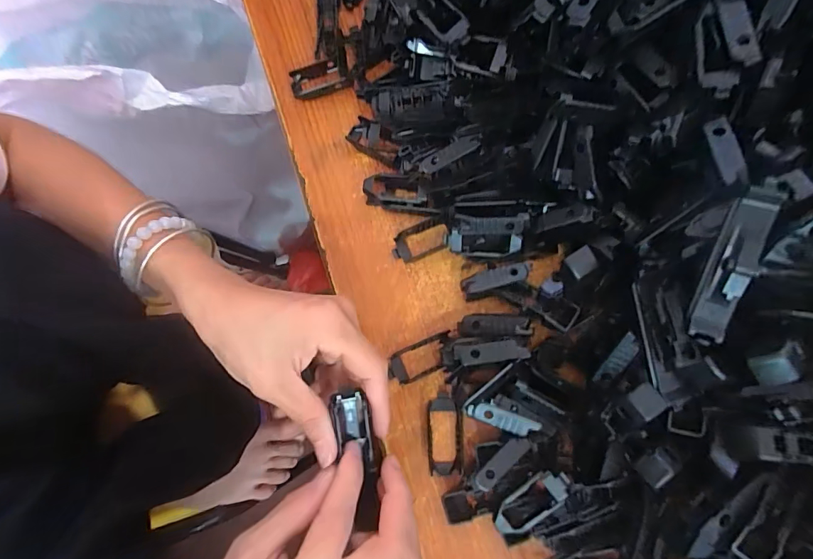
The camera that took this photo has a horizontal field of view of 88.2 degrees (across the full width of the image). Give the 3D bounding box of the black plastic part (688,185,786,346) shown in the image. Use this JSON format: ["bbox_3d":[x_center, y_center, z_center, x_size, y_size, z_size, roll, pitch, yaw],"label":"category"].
[{"bbox_3d":[0.160,-0.005,0.204,0.017,0.015,0.079,15,103,3],"label":"black plastic part"}]

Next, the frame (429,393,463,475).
[{"bbox_3d":[0.025,0.101,0.274,0.022,0.009,0.050,-2,78,0],"label":"frame"}]

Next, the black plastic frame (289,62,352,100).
[{"bbox_3d":[-0.068,-0.155,0.327,0.044,0.012,0.022,-17,79,-3],"label":"black plastic frame"}]

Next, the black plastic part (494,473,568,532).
[{"bbox_3d":[0.074,0.132,0.248,0.050,0.005,0.021,-42,81,7],"label":"black plastic part"}]

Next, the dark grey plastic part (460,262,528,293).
[{"bbox_3d":[0.059,-0.001,0.281,0.044,0.006,0.013,-13,78,-2],"label":"dark grey plastic part"}]

